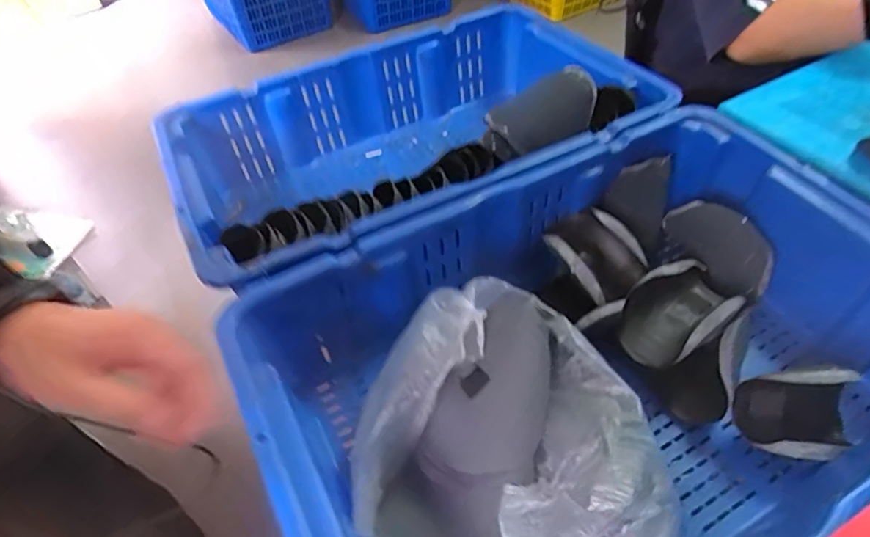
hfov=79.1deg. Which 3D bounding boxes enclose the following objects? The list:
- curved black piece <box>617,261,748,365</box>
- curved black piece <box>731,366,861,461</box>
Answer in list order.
[{"bbox_3d":[0.283,0.045,0.607,0.151,0.052,0.094,-32,55,-22],"label":"curved black piece"},{"bbox_3d":[0.365,0.141,0.534,0.108,0.087,0.039,1,7,19],"label":"curved black piece"}]

